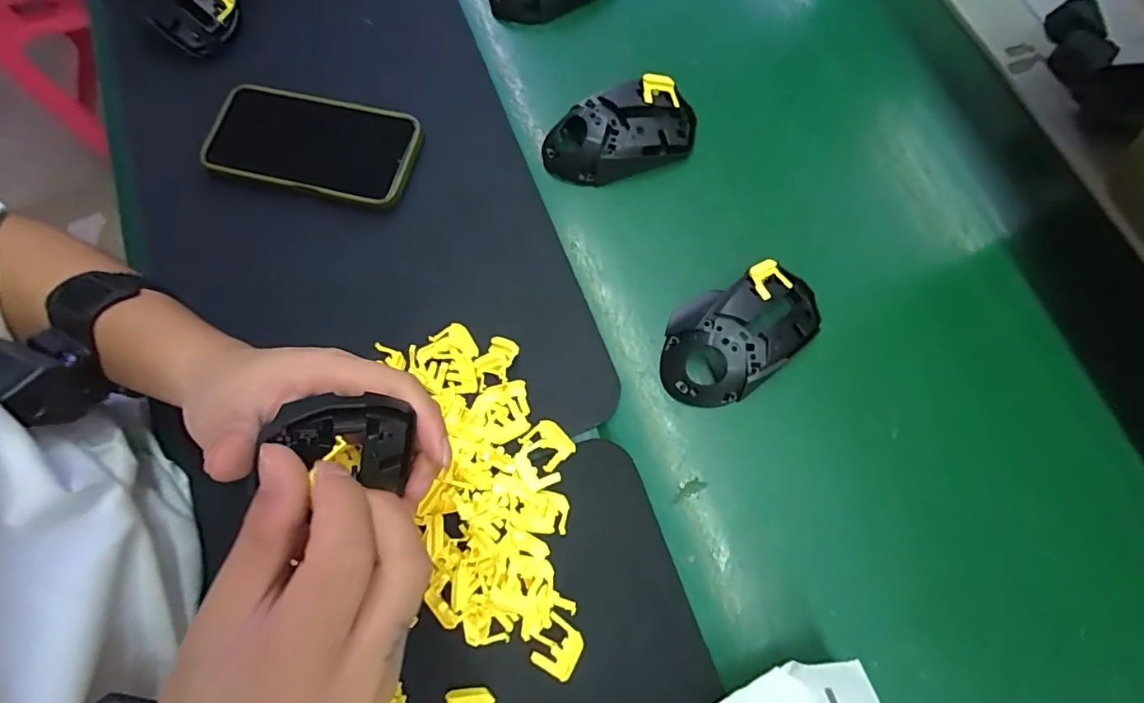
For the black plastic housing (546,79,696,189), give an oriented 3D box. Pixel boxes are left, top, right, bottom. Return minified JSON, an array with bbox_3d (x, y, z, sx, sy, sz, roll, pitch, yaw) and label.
[{"bbox_3d":[0.037,-0.165,0.385,0.116,0.033,0.059,-13,76,-4],"label":"black plastic housing"}]

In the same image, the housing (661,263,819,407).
[{"bbox_3d":[0.110,-0.014,0.339,0.115,0.035,0.072,-38,79,-9],"label":"housing"}]

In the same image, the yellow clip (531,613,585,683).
[{"bbox_3d":[-0.009,0.173,0.295,0.028,0.004,0.029,30,77,7],"label":"yellow clip"}]

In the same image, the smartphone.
[{"bbox_3d":[-0.204,-0.162,0.391,0.170,0.007,0.079,14,76,3],"label":"smartphone"}]

